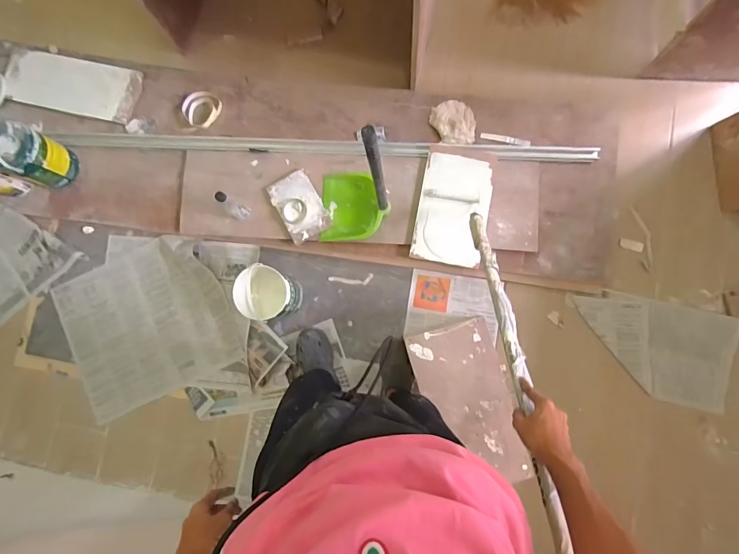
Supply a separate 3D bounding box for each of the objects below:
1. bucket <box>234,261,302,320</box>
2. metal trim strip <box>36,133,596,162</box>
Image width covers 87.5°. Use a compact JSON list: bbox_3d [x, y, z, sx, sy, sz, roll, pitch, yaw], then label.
[{"bbox_3d":[-0.327,0.057,1.278,0.168,0.231,0.159,0,84,5],"label":"bucket"},{"bbox_3d":[-0.221,-0.470,1.377,1.945,0.031,0.062,4,87,6],"label":"metal trim strip"}]

